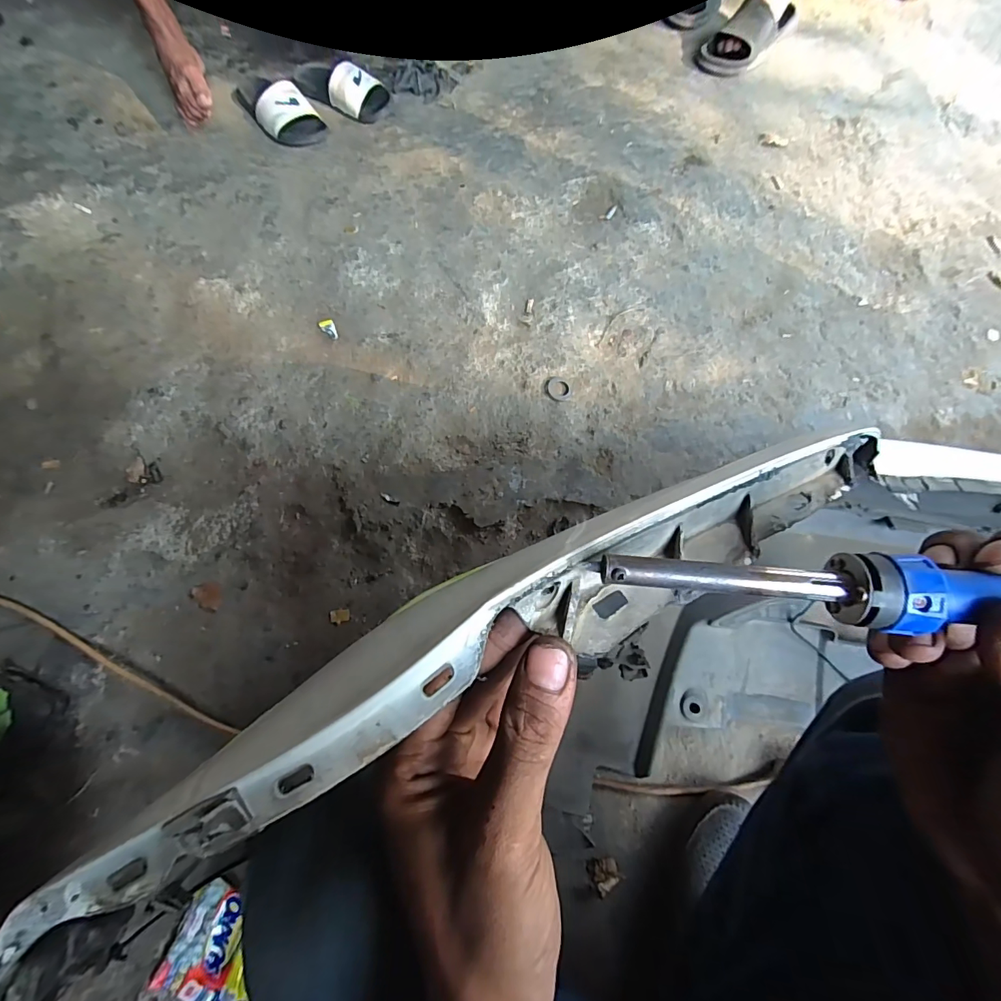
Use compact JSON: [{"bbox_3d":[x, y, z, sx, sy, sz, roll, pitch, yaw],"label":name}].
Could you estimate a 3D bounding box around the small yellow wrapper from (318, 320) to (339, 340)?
[{"bbox_3d":[-0.310,-0.309,0.820,0.025,0.005,0.051,-29,75,-11],"label":"small yellow wrapper"}]

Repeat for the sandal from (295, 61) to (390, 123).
[{"bbox_3d":[-0.363,-0.911,0.975,0.248,0.059,0.106,31,74,8],"label":"sandal"}]

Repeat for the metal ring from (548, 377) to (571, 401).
[{"bbox_3d":[0.100,-0.189,0.762,0.038,0.004,0.043,-3,72,-3],"label":"metal ring"}]

